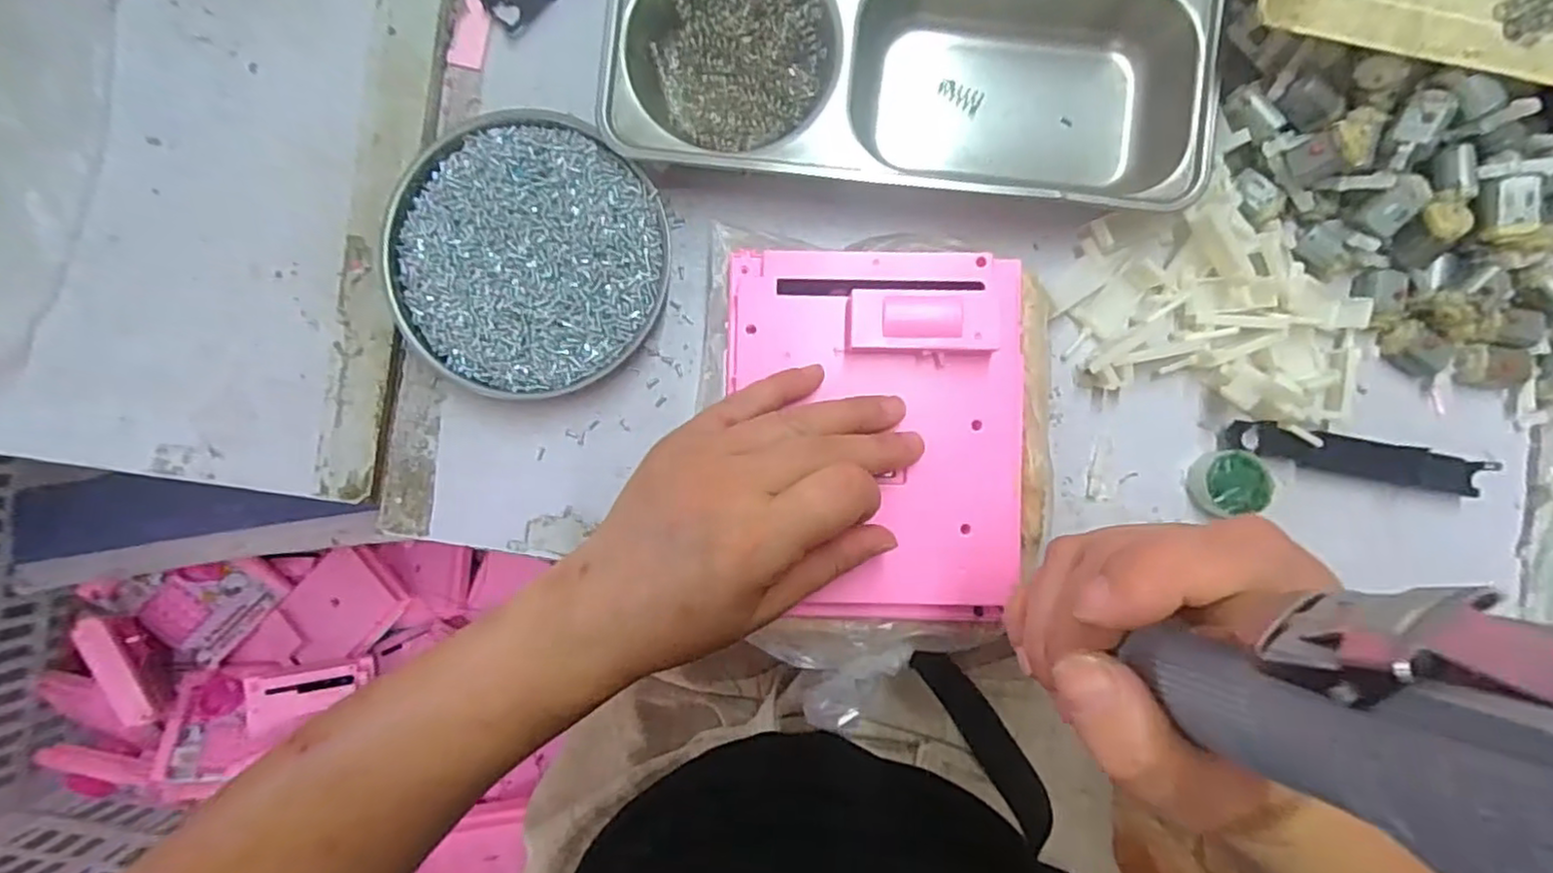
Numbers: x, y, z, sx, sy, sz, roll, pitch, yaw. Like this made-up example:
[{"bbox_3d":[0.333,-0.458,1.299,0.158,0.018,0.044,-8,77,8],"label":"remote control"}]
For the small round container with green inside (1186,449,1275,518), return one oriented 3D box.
[{"bbox_3d":[0.223,0.022,0.342,0.033,0.016,0.030,0,91,2],"label":"small round container with green inside"}]

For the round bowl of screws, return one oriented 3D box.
[{"bbox_3d":[-0.124,-0.089,0.340,0.136,0.022,0.131,0,91,2],"label":"round bowl of screws"}]

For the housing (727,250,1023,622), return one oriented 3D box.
[{"bbox_3d":[0.042,-0.001,0.292,0.123,0.024,0.157,0,91,2],"label":"housing"}]

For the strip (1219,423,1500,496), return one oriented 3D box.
[{"bbox_3d":[0.286,0.010,0.343,0.119,0.013,0.019,10,92,1],"label":"strip"}]

